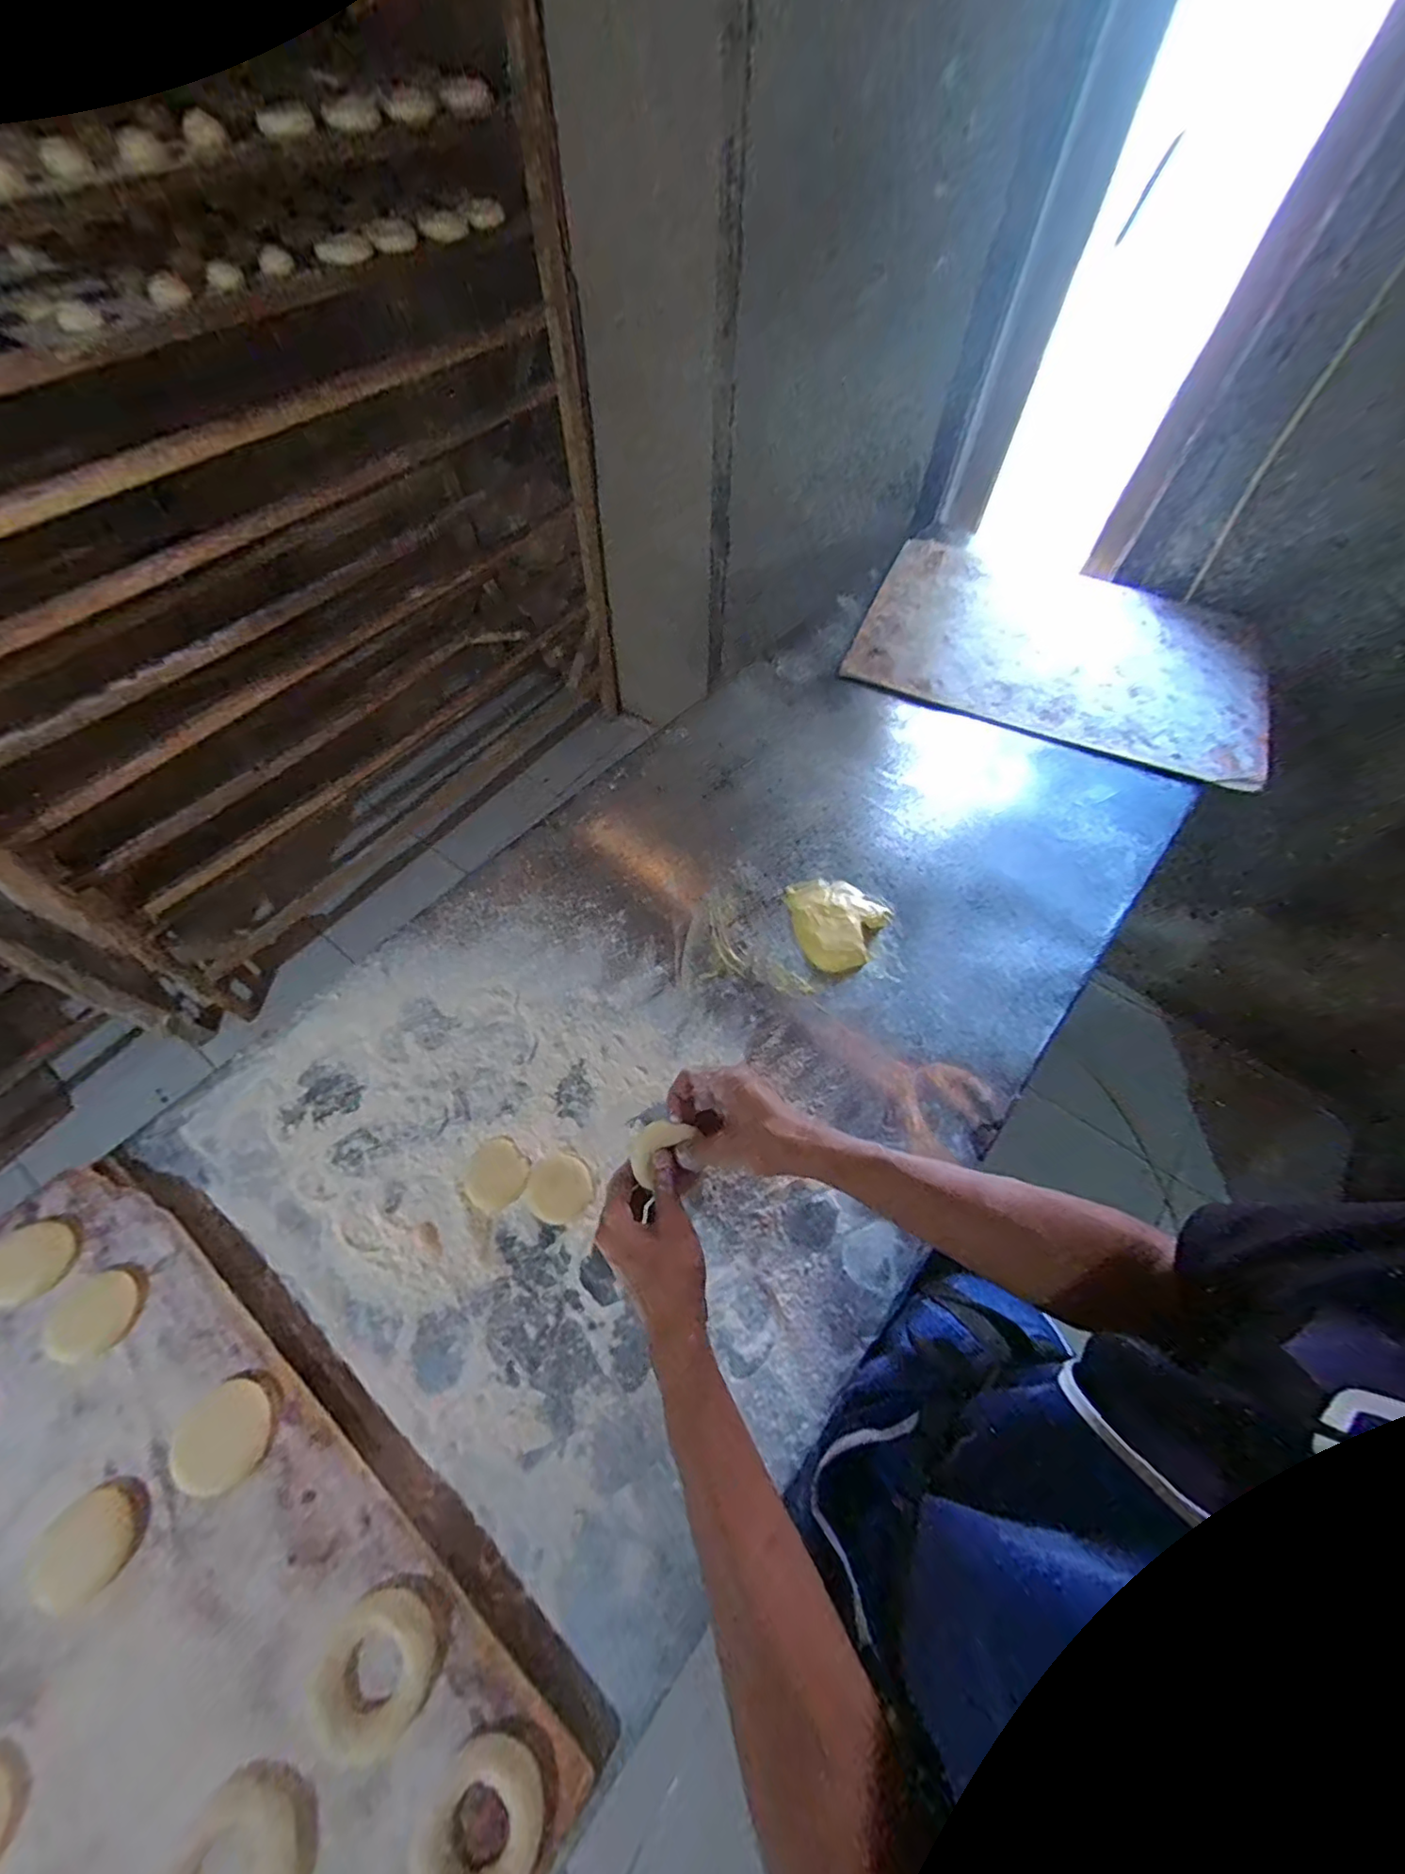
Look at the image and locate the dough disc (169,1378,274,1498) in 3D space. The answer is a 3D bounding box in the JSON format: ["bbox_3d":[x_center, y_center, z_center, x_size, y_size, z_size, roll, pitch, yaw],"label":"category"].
[{"bbox_3d":[-0.349,0.364,0.432,0.062,0.012,0.061,1,60,-1],"label":"dough disc"}]

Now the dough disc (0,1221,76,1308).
[{"bbox_3d":[-0.545,0.263,0.479,0.062,0.008,0.058,1,60,-1],"label":"dough disc"}]

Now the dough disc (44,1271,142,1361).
[{"bbox_3d":[-0.478,0.296,0.467,0.062,0.009,0.057,1,60,-1],"label":"dough disc"}]

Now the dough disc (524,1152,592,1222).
[{"bbox_3d":[-0.131,0.228,0.541,0.054,0.008,0.055,1,60,-1],"label":"dough disc"}]

